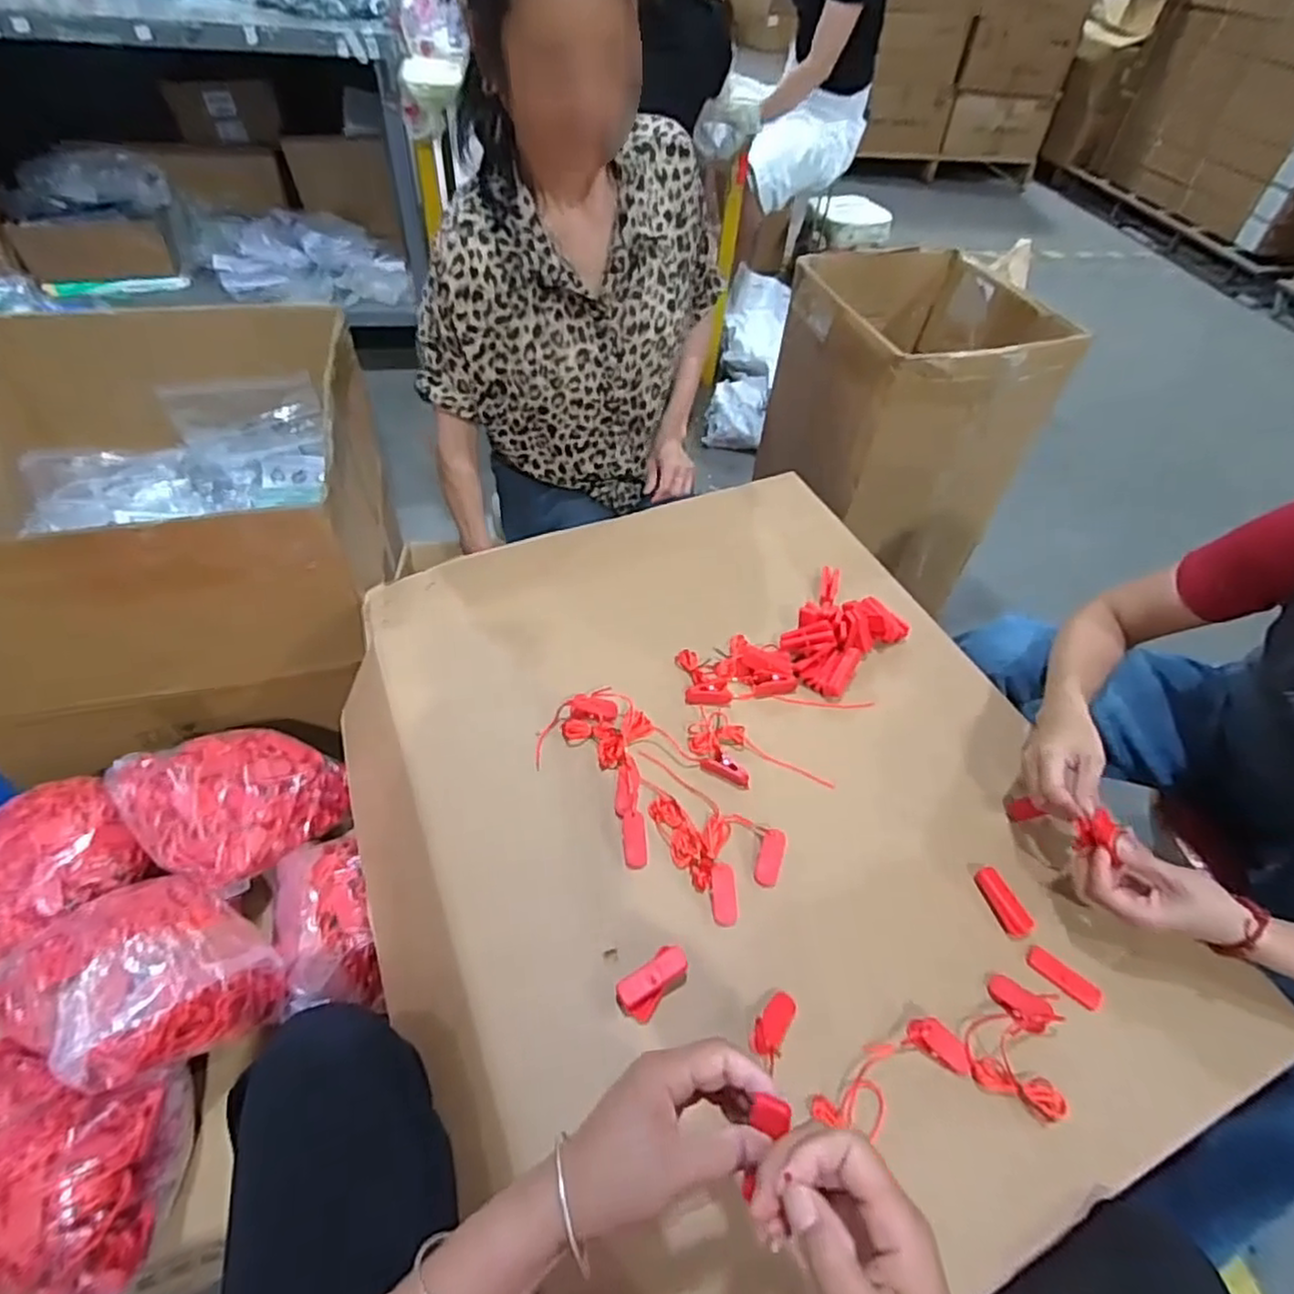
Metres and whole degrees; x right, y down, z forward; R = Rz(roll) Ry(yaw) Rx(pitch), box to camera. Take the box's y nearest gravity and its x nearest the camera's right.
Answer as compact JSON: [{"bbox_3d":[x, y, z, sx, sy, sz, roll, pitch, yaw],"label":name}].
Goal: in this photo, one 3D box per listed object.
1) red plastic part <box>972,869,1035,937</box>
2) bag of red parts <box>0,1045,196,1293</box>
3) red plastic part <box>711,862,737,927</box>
[{"bbox_3d":[0.325,0.231,0.626,0.023,0.013,0.062,-12,51,-15],"label":"red plastic part"},{"bbox_3d":[-0.493,0.425,0.559,0.190,0.105,0.164,4,49,-2],"label":"bag of red parts"},{"bbox_3d":[0.068,0.216,0.602,0.022,0.008,0.051,-1,76,-6],"label":"red plastic part"}]

